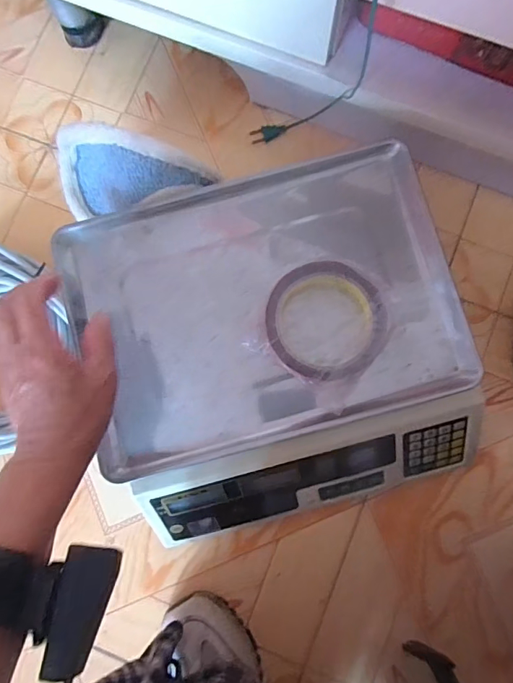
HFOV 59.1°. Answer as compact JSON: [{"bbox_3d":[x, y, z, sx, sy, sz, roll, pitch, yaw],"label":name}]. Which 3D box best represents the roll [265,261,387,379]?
[{"bbox_3d":[0.059,-0.017,0.392,0.100,0.025,0.096,0,83,1],"label":"roll"}]

